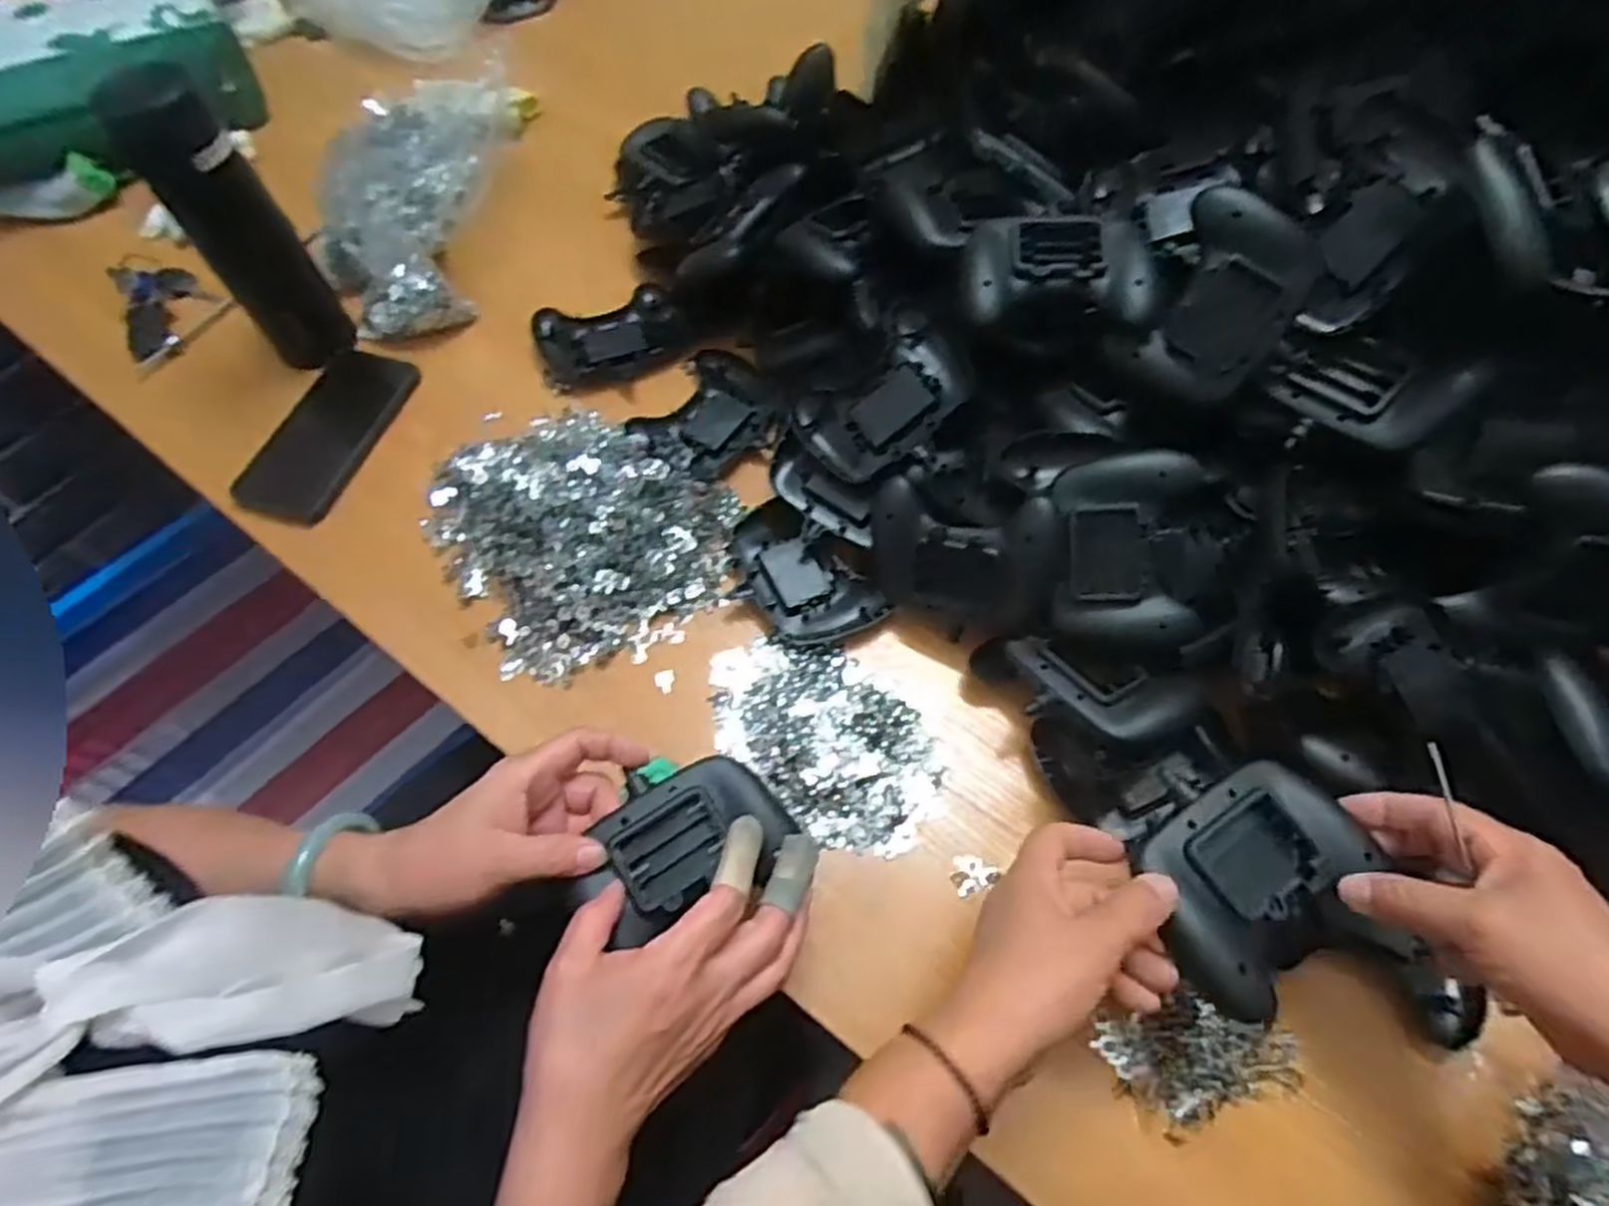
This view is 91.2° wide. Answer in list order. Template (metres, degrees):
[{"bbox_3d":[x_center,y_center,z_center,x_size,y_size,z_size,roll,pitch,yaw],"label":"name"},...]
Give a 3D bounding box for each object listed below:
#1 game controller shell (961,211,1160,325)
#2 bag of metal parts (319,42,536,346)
[{"bbox_3d":[0.165,-0.224,0.514,0.114,0.027,0.081,6,63,4],"label":"game controller shell"},{"bbox_3d":[-0.354,-0.416,0.761,0.138,0.082,0.356,7,63,4],"label":"bag of metal parts"}]

